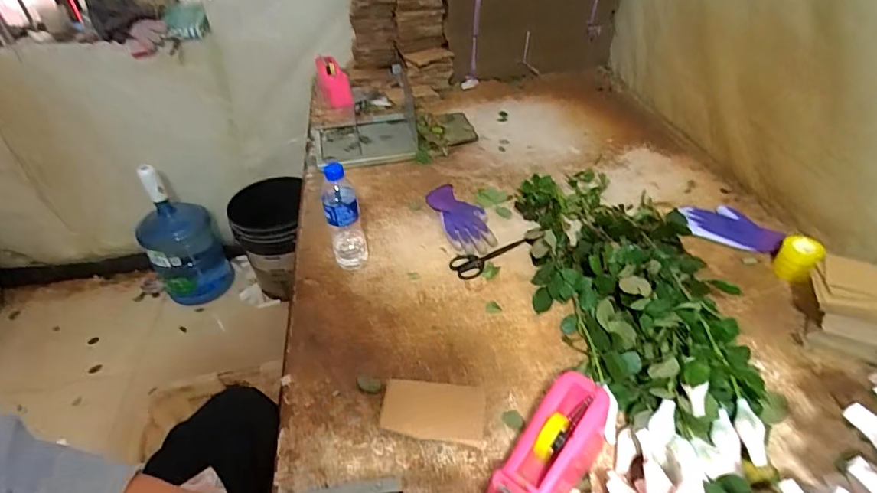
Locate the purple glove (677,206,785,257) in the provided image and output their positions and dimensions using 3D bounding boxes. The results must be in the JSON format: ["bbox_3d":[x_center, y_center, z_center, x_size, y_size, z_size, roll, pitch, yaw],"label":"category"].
[{"bbox_3d":[0.574,-0.044,0.940,0.171,0.032,0.113,14,44,18],"label":"purple glove"}]

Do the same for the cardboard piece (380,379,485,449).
[{"bbox_3d":[-0.007,0.233,0.669,0.141,0.016,0.081,4,41,7],"label":"cardboard piece"}]

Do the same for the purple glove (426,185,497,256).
[{"bbox_3d":[0.052,-0.057,0.977,0.098,0.035,0.193,-14,42,-13],"label":"purple glove"}]

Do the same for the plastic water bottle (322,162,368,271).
[{"bbox_3d":[-0.170,-0.054,0.847,0.062,0.219,0.067,-13,42,-11],"label":"plastic water bottle"}]

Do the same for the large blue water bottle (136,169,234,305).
[{"bbox_3d":[-0.951,-0.017,1.754,0.250,0.525,0.240,-28,47,-26],"label":"large blue water bottle"}]

